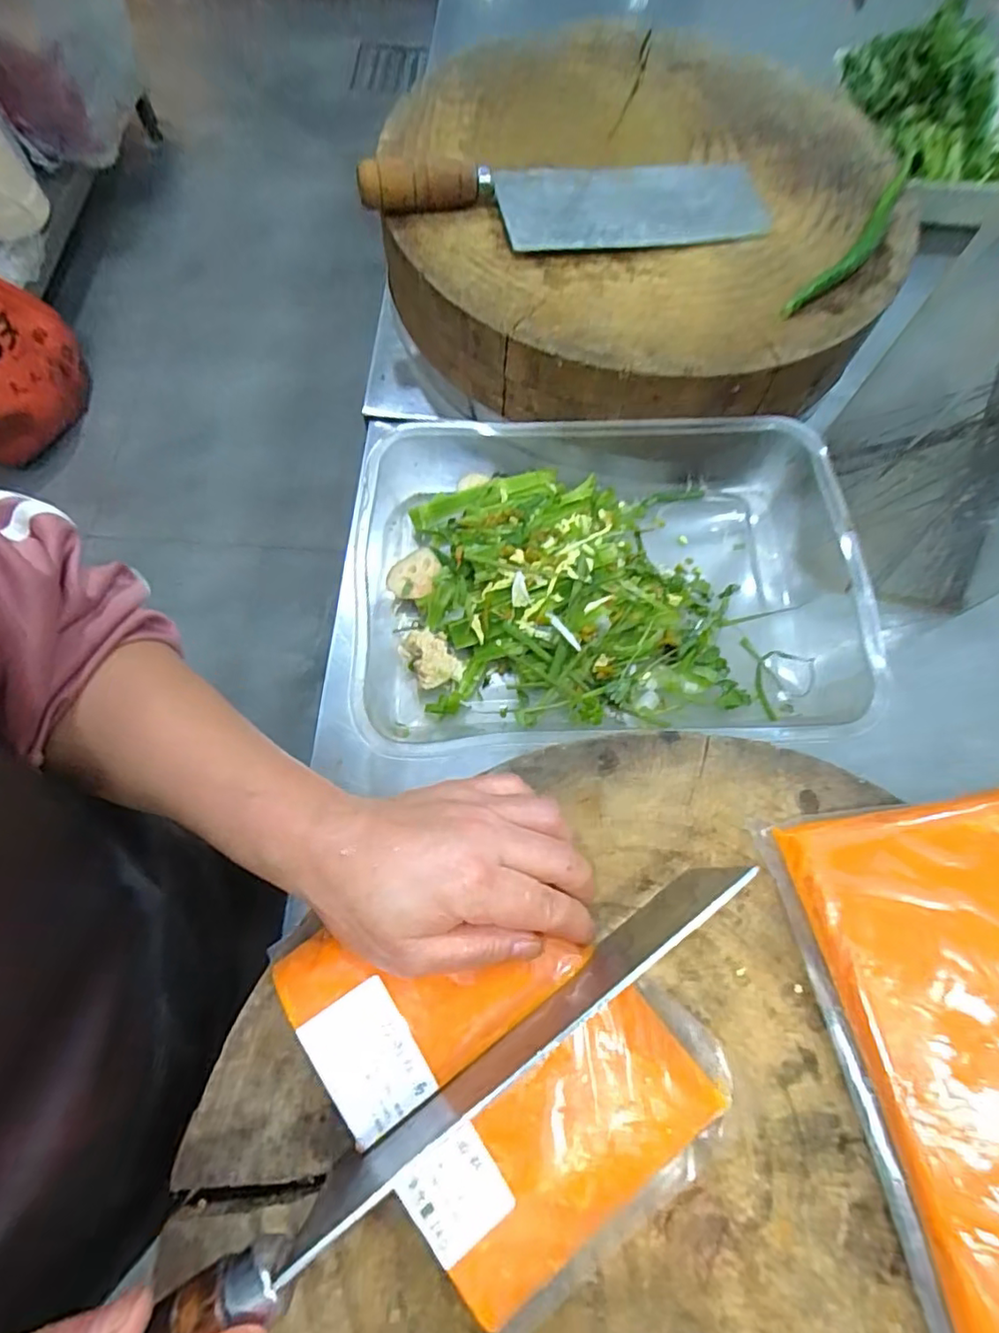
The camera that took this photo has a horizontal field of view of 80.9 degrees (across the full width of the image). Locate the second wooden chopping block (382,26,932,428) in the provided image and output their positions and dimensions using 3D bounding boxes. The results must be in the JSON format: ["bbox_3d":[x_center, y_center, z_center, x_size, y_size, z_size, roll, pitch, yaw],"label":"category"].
[{"bbox_3d":[0.119,-0.373,0.508,0.407,0.101,0.375,-1,69,-2],"label":"second wooden chopping block"}]

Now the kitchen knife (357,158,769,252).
[{"bbox_3d":[0.057,-0.372,0.468,0.327,0.032,0.089,-5,69,-4],"label":"kitchen knife"}]

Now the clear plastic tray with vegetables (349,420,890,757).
[{"bbox_3d":[0.084,-0.070,0.449,0.377,0.075,0.266,0,69,-2],"label":"clear plastic tray with vegetables"}]

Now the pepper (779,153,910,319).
[{"bbox_3d":[0.287,-0.341,0.465,0.026,0.019,0.211,36,72,11],"label":"pepper"}]

